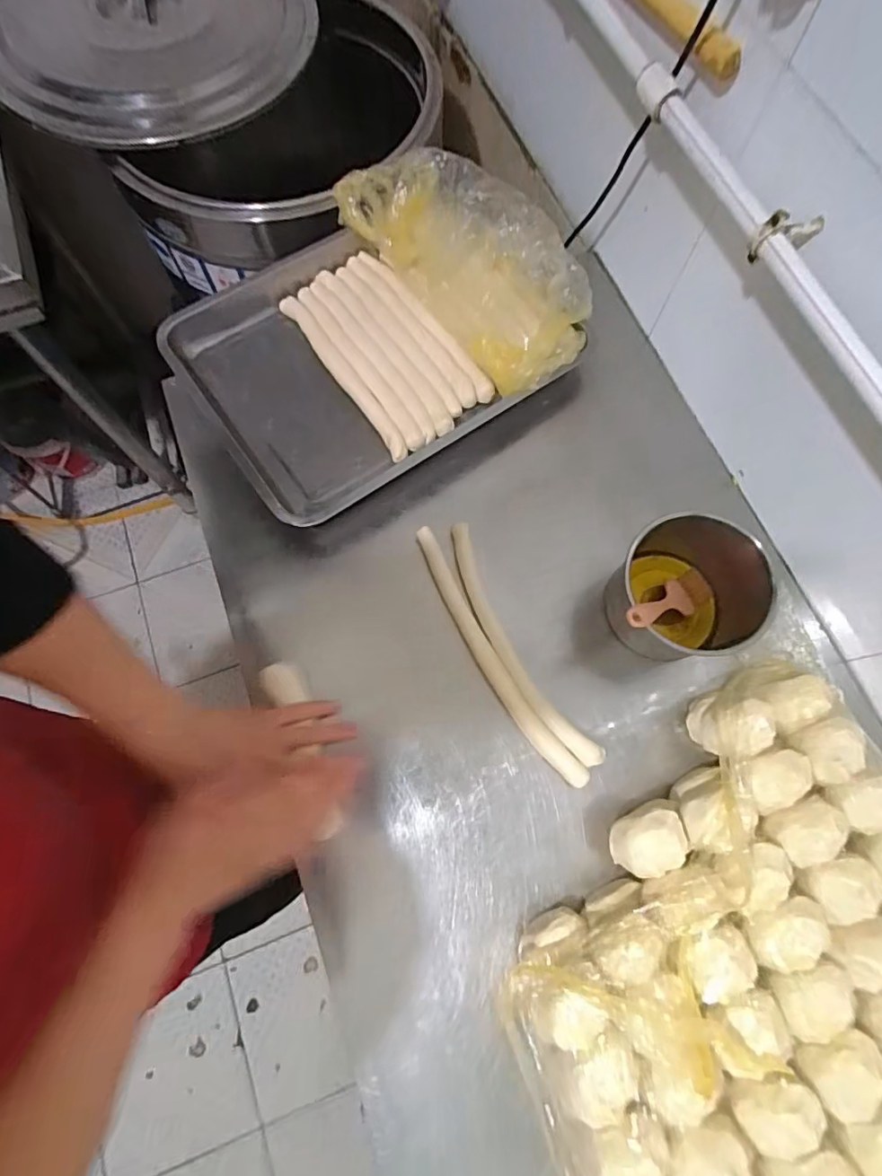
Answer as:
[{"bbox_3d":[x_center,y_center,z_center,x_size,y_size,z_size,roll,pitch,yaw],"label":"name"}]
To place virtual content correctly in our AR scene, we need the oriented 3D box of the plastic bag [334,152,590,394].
[{"bbox_3d":[0.031,-0.396,0.640,0.151,0.115,0.374,-39,77,-11],"label":"plastic bag"}]

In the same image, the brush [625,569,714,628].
[{"bbox_3d":[0.219,0.013,0.508,0.185,0.017,0.037,-13,68,-47],"label":"brush"}]

